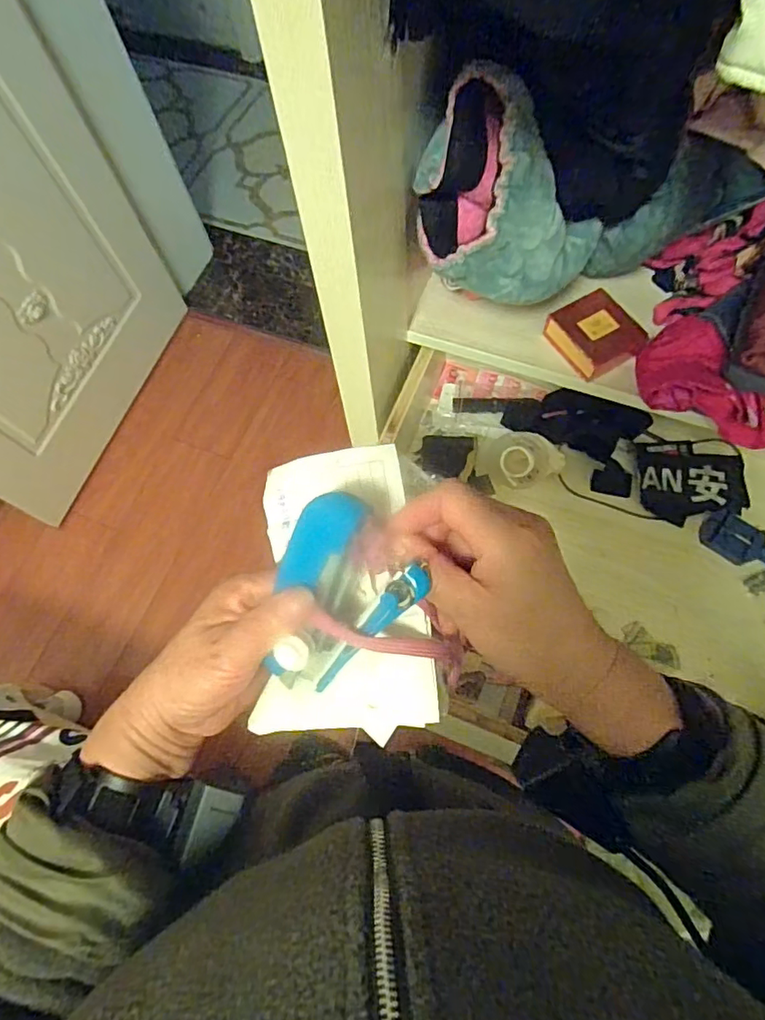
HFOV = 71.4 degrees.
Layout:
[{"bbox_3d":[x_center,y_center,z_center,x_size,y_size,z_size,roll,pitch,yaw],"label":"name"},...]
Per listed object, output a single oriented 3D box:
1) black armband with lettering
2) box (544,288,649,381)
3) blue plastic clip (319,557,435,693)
[{"bbox_3d":[0.371,-0.034,0.636,0.127,0.028,0.092,1,68,3],"label":"black armband with lettering"},{"bbox_3d":[0.225,-0.185,0.559,0.072,0.026,0.084,-32,70,-10],"label":"box"},{"bbox_3d":[-0.006,0.060,0.265,0.015,0.012,0.088,46,115,18],"label":"blue plastic clip"}]

